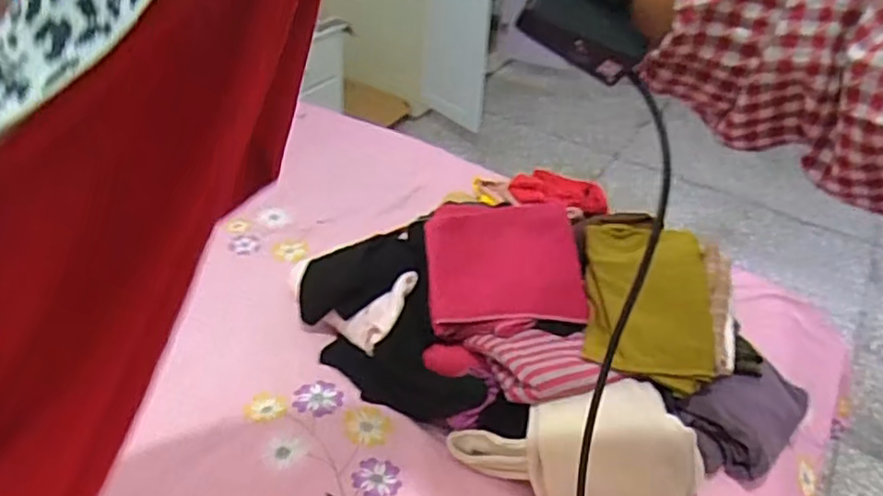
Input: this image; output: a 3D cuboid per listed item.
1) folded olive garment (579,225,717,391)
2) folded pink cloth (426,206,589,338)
[{"bbox_3d":[0.300,0.067,0.953,0.181,0.066,0.275,9,40,5],"label":"folded olive garment"},{"bbox_3d":[0.094,0.027,0.991,0.231,0.091,0.227,2,40,-3],"label":"folded pink cloth"}]

